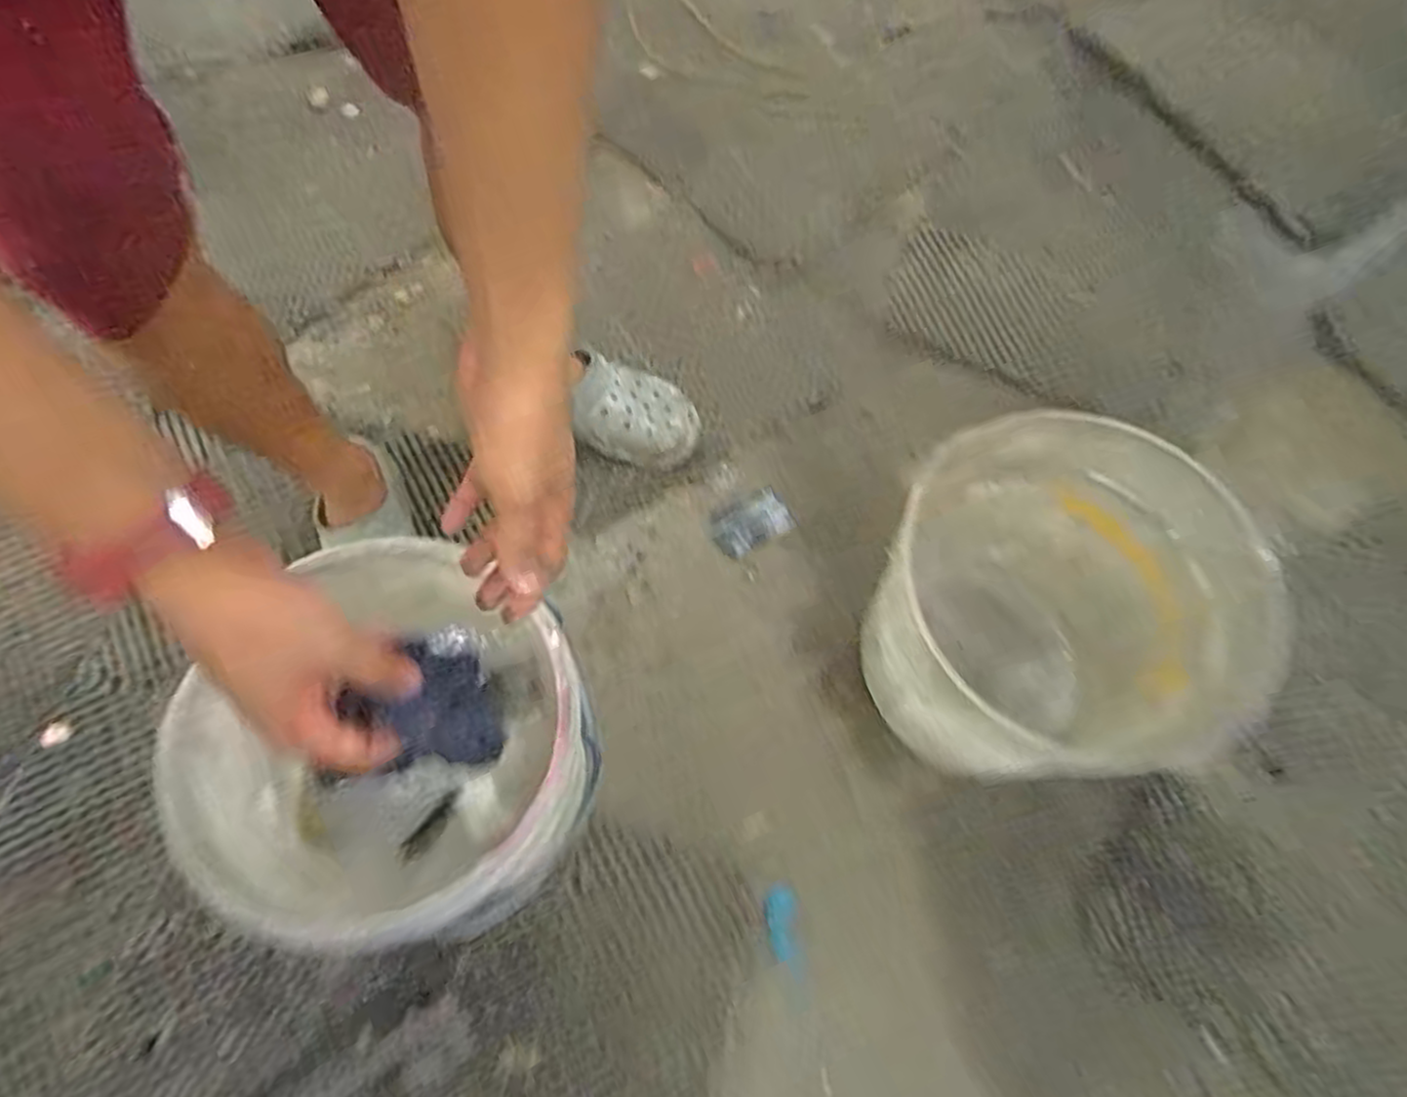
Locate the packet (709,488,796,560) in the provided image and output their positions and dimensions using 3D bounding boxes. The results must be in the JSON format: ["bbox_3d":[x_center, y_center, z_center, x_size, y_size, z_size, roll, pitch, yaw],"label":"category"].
[{"bbox_3d":[0.060,-0.034,0.995,0.100,0.006,0.066,-28,70,-12],"label":"packet"}]

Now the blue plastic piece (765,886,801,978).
[{"bbox_3d":[0.083,0.399,0.803,0.032,0.006,0.084,-1,67,-1],"label":"blue plastic piece"}]

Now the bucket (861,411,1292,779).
[{"bbox_3d":[0.329,0.070,0.793,0.307,0.295,0.327,0,67,-1],"label":"bucket"}]

